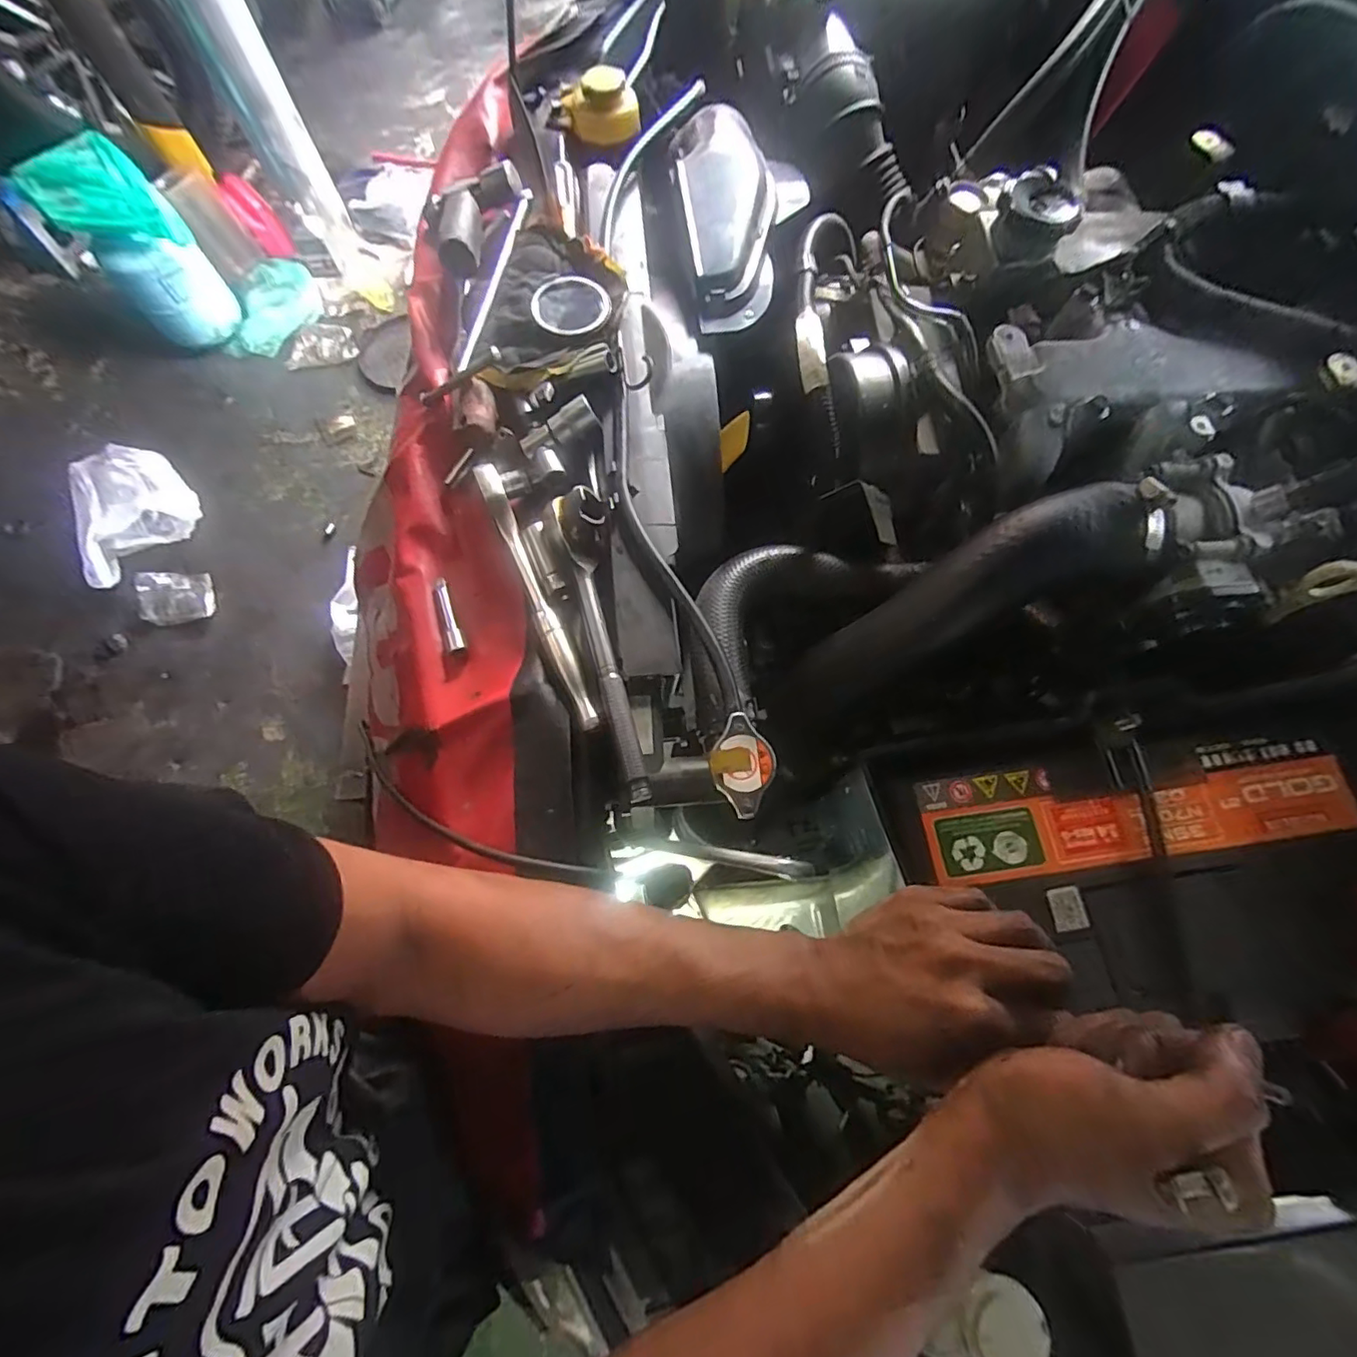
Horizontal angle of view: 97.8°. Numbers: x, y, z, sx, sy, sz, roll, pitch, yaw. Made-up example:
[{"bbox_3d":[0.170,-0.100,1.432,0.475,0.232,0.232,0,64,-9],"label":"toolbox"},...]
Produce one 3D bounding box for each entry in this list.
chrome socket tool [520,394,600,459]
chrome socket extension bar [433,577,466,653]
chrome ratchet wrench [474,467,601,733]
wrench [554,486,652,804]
[{"bbox_3d":[-0.101,-0.207,0.493,0.067,0.019,0.019,-27,72,6],"label":"chrome socket tool"},{"bbox_3d":[-0.198,-0.055,0.503,0.016,0.014,0.075,-24,72,-8],"label":"chrome socket extension bar"},{"bbox_3d":[-0.111,-0.067,0.454,0.016,0.031,0.228,-23,72,-7],"label":"chrome ratchet wrench"},{"bbox_3d":[-0.047,-0.035,0.432,0.038,0.032,0.242,-16,71,-5],"label":"wrench"}]

